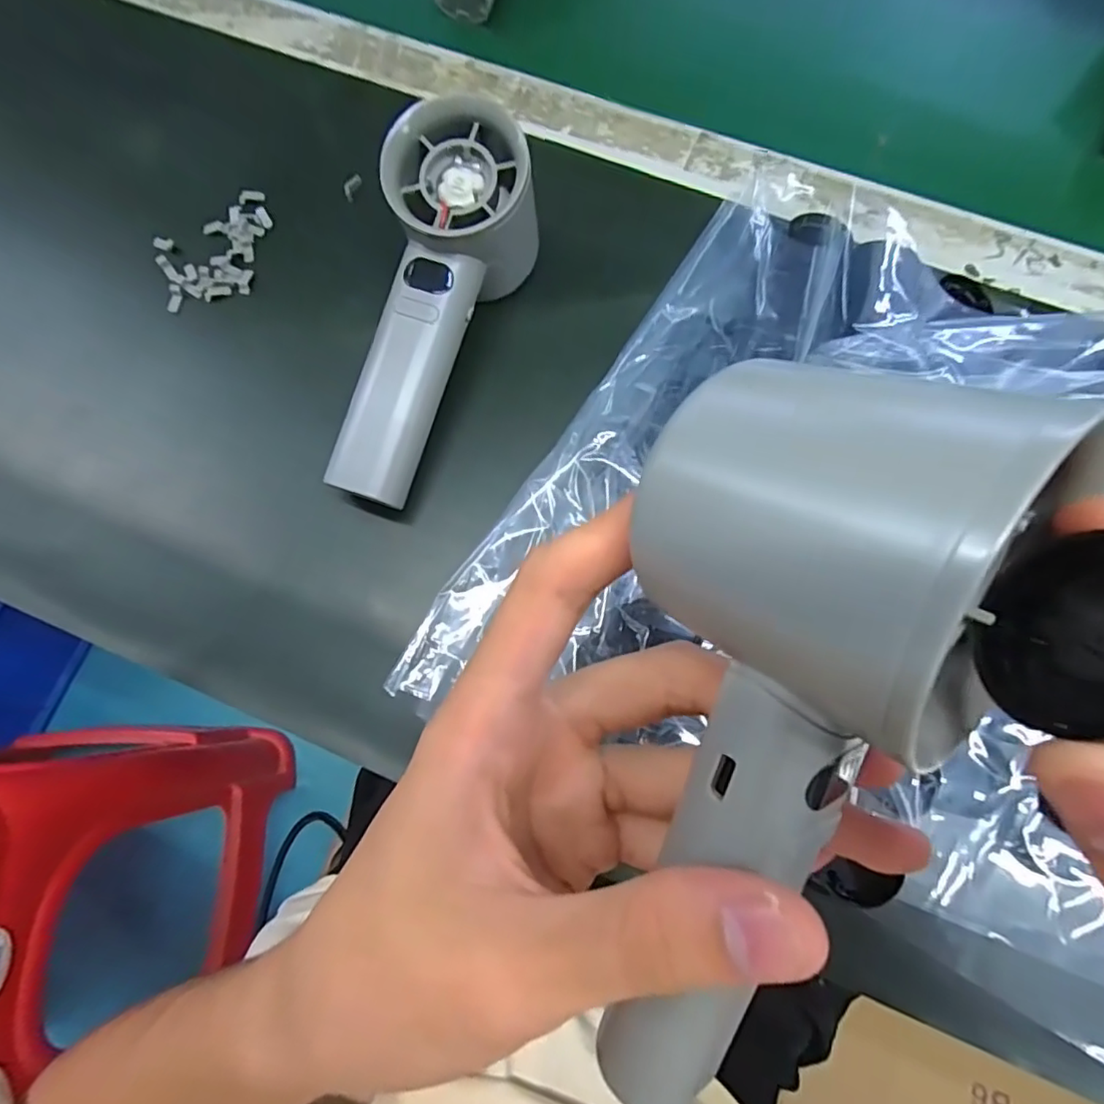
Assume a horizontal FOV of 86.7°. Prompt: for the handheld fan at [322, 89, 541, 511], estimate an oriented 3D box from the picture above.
[{"bbox_3d":[-0.052,-0.098,0.250,0.055,0.054,0.161,19,90,6],"label":"handheld fan"}]

